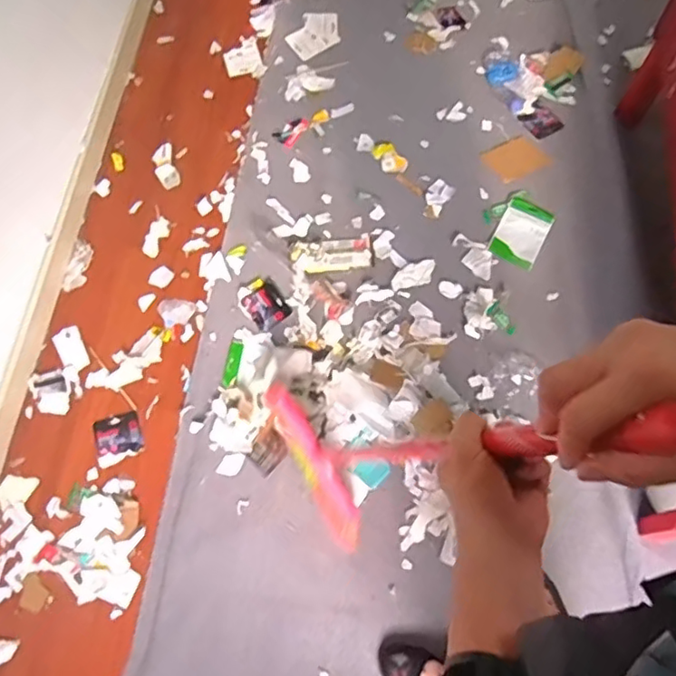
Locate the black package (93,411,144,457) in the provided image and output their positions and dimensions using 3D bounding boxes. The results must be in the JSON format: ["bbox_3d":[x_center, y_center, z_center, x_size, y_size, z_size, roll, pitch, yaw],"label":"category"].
[{"bbox_3d":[-0.500,0.222,1.367,0.100,0.009,0.099,-18,70,-7],"label":"black package"}]

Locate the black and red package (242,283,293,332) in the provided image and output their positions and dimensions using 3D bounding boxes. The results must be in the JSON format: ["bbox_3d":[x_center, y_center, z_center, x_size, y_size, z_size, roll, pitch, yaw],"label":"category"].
[{"bbox_3d":[-0.177,-0.078,1.484,0.091,0.012,0.105,-36,73,-13],"label":"black and red package"}]

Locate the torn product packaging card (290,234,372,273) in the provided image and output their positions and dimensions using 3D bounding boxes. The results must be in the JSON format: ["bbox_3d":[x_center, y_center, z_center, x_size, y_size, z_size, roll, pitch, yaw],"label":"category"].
[{"bbox_3d":[-0.012,-0.213,1.532,0.204,0.019,0.092,-11,69,-4],"label":"torn product packaging card"}]

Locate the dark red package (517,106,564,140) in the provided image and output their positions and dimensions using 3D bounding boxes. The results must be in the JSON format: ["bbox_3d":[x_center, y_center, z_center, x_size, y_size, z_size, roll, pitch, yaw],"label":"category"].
[{"bbox_3d":[0.587,-0.625,1.729,0.102,0.011,0.105,-32,72,-11],"label":"dark red package"}]

